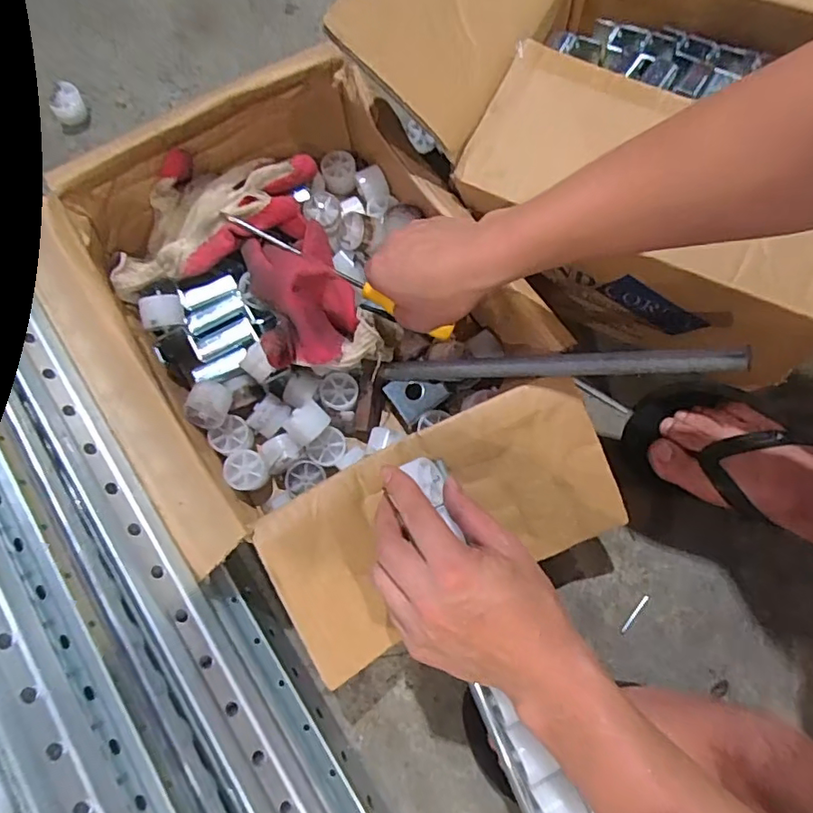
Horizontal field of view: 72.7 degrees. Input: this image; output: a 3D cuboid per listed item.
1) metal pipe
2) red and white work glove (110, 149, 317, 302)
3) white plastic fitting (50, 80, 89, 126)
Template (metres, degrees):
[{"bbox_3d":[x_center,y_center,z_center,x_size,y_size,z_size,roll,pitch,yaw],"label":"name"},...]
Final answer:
[{"bbox_3d":[0.096,-0.031,0.417,0.274,0.015,0.016,1,70,35],"label":"metal pipe"},{"bbox_3d":[-0.176,-0.181,0.502,0.199,0.053,0.109,-16,74,-6],"label":"red and white work glove"},{"bbox_3d":[-0.373,-0.332,0.612,0.034,0.031,0.034,0,73,-1],"label":"white plastic fitting"}]

